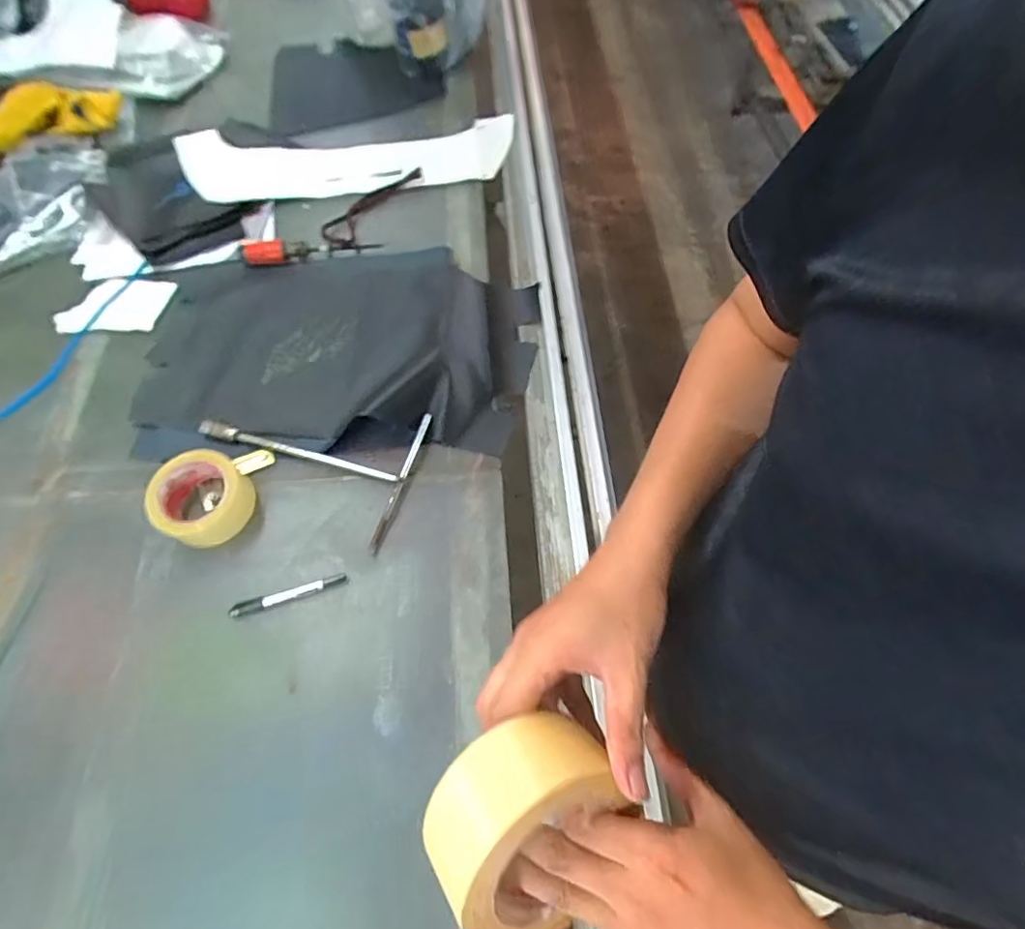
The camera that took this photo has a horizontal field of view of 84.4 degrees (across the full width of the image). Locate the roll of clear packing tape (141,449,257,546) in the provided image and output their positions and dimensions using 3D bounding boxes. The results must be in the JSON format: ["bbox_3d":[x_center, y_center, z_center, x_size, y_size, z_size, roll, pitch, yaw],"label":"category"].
[{"bbox_3d":[-0.377,0.041,0.687,0.099,0.064,0.107,0,61,0],"label":"roll of clear packing tape"}]

